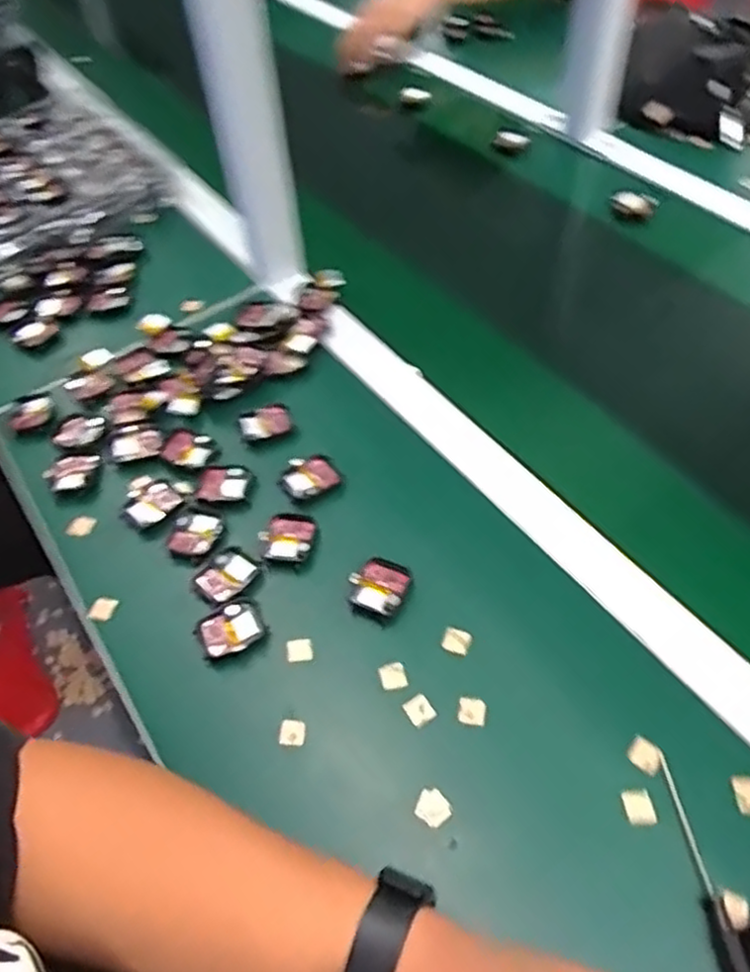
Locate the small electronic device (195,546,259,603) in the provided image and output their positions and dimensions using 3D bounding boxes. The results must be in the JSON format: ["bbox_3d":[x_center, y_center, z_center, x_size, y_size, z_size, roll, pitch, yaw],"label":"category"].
[{"bbox_3d":[-0.108,0.065,0.523,0.035,0.004,0.042,35,63,27],"label":"small electronic device"}]

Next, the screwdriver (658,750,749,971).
[{"bbox_3d":[0.177,0.213,0.382,0.010,0.012,0.132,-8,52,-1],"label":"screwdriver"}]

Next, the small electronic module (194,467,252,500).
[{"bbox_3d":[-0.122,-0.003,0.576,0.042,0.004,0.031,-1,52,4],"label":"small electronic module"}]

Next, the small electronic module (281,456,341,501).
[{"bbox_3d":[-0.053,-0.007,0.573,0.042,0.010,0.038,-31,56,-18],"label":"small electronic module"}]

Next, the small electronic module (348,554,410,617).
[{"bbox_3d":[0.004,0.070,0.508,0.038,0.012,0.043,17,56,17],"label":"small electronic module"}]

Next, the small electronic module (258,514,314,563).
[{"bbox_3d":[-0.066,0.038,0.537,0.037,0.008,0.041,10,54,13],"label":"small electronic module"}]

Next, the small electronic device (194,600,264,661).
[{"bbox_3d":[-0.101,0.101,0.497,0.042,0.006,0.034,-28,55,-16],"label":"small electronic device"}]

